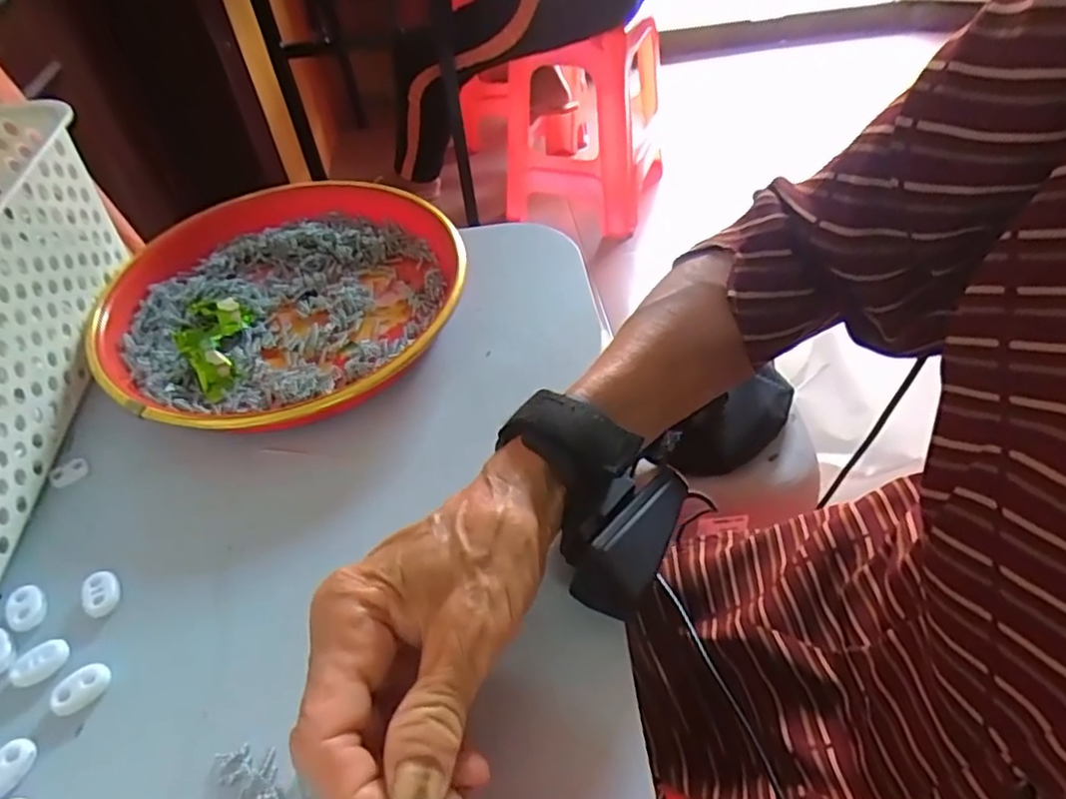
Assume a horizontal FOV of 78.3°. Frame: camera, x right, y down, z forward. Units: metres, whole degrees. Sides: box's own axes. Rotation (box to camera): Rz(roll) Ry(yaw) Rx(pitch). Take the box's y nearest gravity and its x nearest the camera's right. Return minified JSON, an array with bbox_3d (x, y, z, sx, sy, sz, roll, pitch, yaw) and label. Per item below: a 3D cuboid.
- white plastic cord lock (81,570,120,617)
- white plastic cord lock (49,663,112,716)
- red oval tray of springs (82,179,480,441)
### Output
[{"bbox_3d":[-0.196,0.087,0.295,0.015,0.005,0.021,-33,51,-24],"label":"white plastic cord lock"},{"bbox_3d":[-0.185,0.118,0.267,0.016,0.004,0.022,28,54,29],"label":"white plastic cord lock"},{"bbox_3d":[-0.147,-0.063,0.401,0.208,0.035,0.216,31,56,31],"label":"red oval tray of springs"}]

